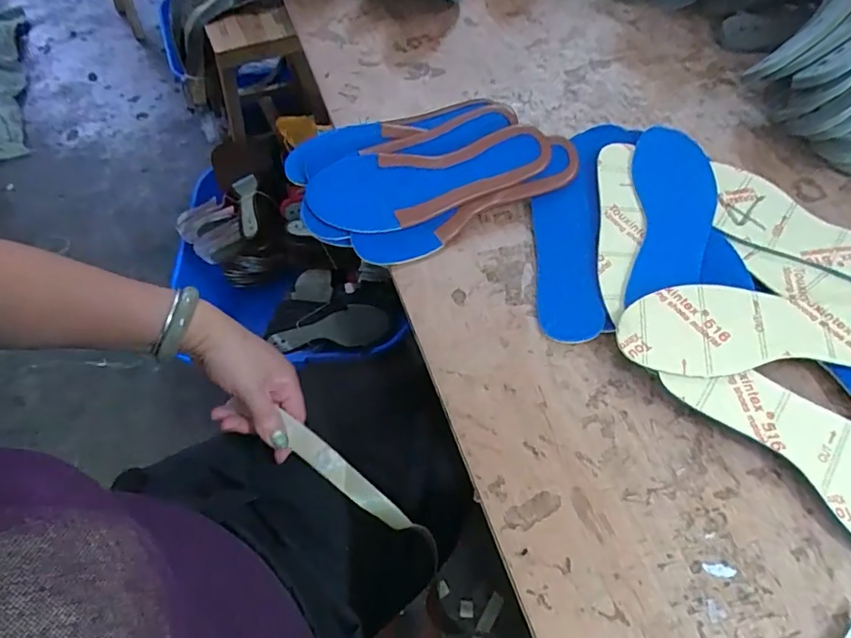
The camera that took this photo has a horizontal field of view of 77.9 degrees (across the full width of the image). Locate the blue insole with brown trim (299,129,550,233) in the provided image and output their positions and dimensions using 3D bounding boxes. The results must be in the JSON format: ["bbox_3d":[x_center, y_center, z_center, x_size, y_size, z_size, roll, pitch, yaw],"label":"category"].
[{"bbox_3d":[0.005,-0.122,0.464,0.211,0.012,0.074,-11,74,-6],"label":"blue insole with brown trim"}]

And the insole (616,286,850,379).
[{"bbox_3d":[0.252,0.008,0.388,0.215,0.004,0.070,-1,62,1],"label":"insole"}]

